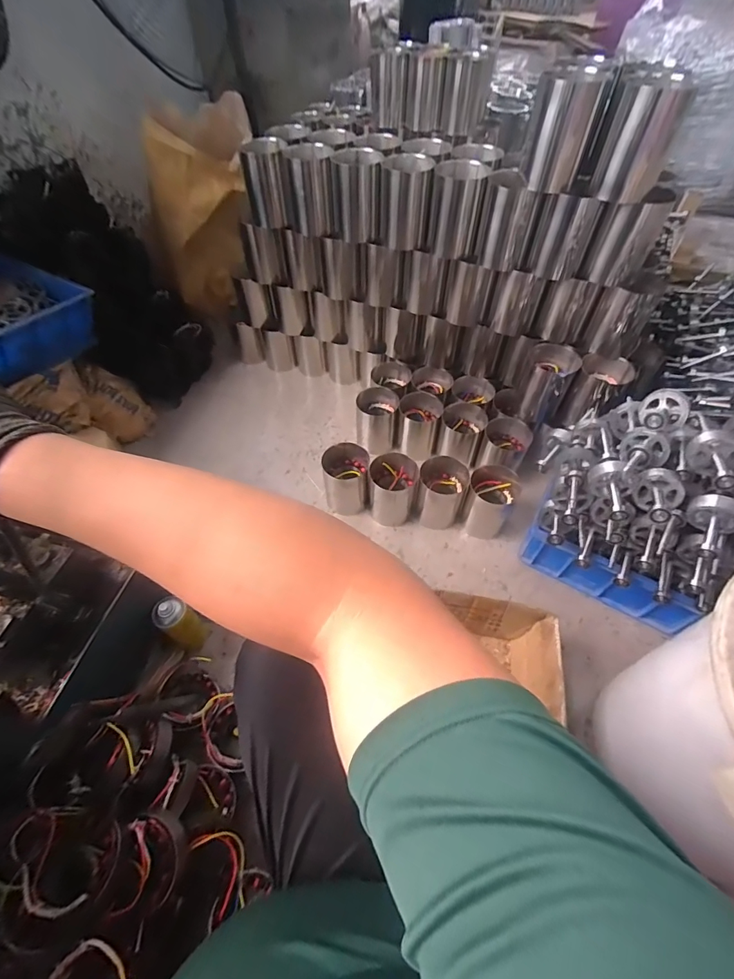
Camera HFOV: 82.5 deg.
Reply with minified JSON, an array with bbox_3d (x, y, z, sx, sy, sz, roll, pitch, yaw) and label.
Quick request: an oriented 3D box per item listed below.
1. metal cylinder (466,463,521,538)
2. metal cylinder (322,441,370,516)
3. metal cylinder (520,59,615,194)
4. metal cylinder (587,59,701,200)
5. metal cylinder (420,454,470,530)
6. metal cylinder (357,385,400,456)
[{"bbox_3d":[0.308,0.036,1.056,0.118,0.178,0.105,16,56,10],"label":"metal cylinder"},{"bbox_3d":[-0.054,-0.026,1.110,0.119,0.150,0.129,-4,55,-4],"label":"metal cylinder"},{"bbox_3d":[0.374,-0.695,0.803,0.113,0.170,0.109,17,56,11],"label":"metal cylinder"},{"bbox_3d":[0.502,-0.649,0.779,0.119,0.176,0.111,21,57,13],"label":"metal cylinder"},{"bbox_3d":[0.188,0.010,1.081,0.116,0.148,0.120,11,55,7],"label":"metal cylinder"},{"bbox_3d":[0.029,-0.199,1.225,0.116,0.158,0.109,0,55,-1],"label":"metal cylinder"}]

